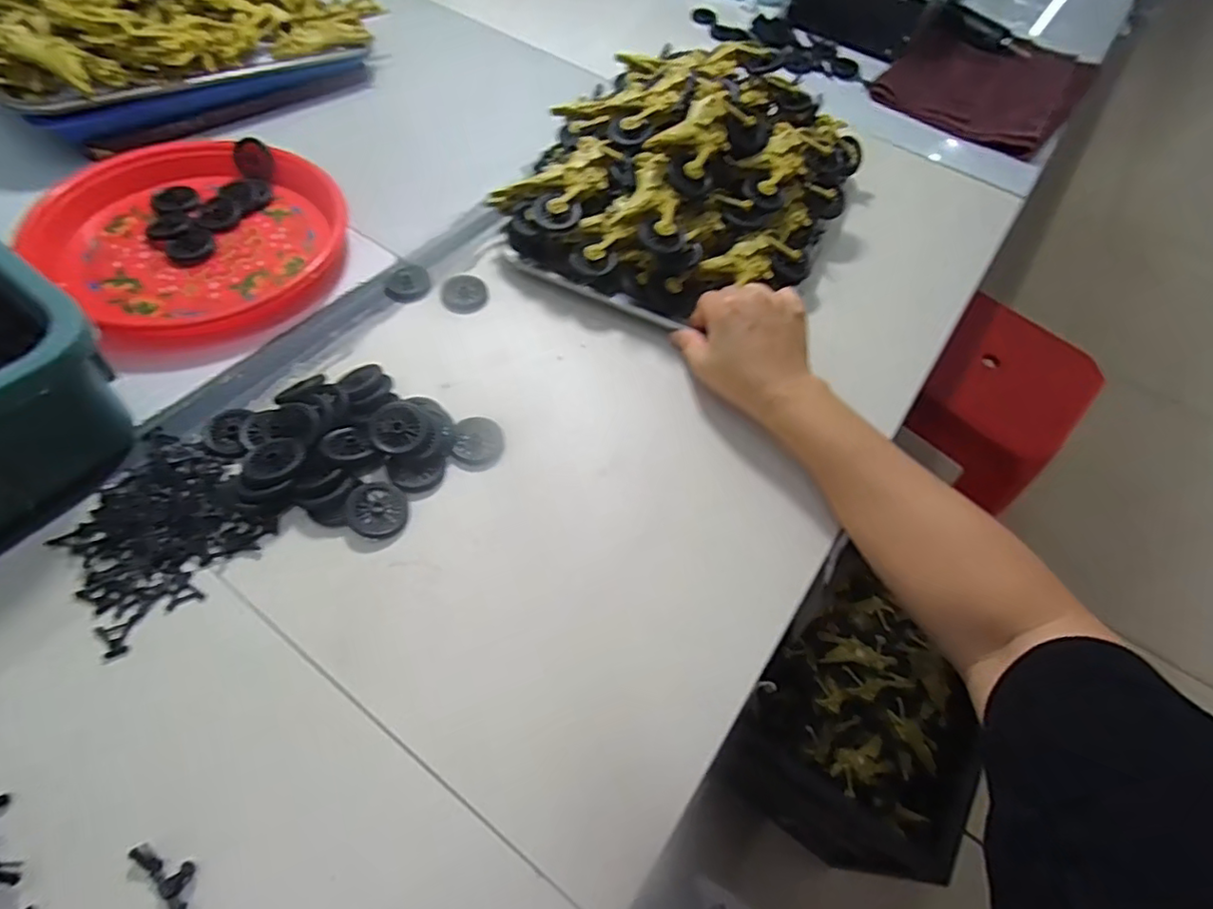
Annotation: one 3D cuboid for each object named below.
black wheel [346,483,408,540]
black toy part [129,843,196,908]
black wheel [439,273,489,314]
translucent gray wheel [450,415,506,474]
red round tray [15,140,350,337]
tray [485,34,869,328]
[{"bbox_3d":[-0.147,0.036,0.385,0.037,0.008,0.037,8,61,-14],"label":"black wheel"},{"bbox_3d":[-0.198,0.196,0.274,0.018,0.004,0.048,-37,67,-26],"label":"black toy part"},{"bbox_3d":[-0.120,-0.137,0.508,0.038,0.005,0.041,2,56,-4],"label":"black wheel"},{"bbox_3d":[-0.090,-0.008,0.423,0.034,0.007,0.042,6,56,-1],"label":"translucent gray wheel"},{"bbox_3d":[-0.333,-0.188,0.503,0.216,0.034,0.219,2,56,-4],"label":"red round tray"},{"bbox_3d":[0.083,-0.264,0.542,0.251,0.102,0.305,23,57,10],"label":"tray"}]

